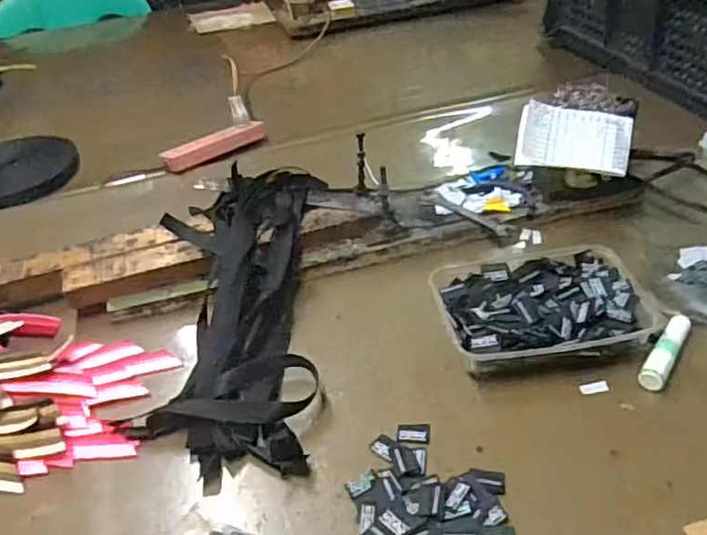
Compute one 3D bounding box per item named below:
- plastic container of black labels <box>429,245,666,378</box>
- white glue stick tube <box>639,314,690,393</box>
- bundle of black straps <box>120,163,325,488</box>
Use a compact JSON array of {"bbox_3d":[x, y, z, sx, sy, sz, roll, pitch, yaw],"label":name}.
[{"bbox_3d":[0.160,0.034,0.559,0.169,0.034,0.122,-11,40,-5],"label":"plastic container of black labels"},{"bbox_3d":[0.253,0.065,0.522,0.019,0.017,0.088,23,49,31],"label":"white glue stick tube"},{"bbox_3d":[-0.103,0.027,0.575,0.145,0.053,0.334,-4,40,4],"label":"bundle of black straps"}]

